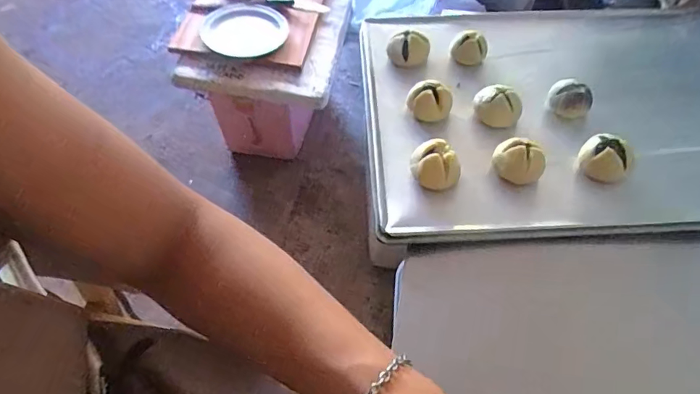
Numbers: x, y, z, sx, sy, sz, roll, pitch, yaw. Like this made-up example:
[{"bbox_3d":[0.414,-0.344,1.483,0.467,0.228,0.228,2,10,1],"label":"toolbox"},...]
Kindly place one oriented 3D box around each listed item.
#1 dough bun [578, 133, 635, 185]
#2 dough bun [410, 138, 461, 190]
[{"bbox_3d":[0.228,-0.033,0.418,0.043,0.035,0.035,37,60,23],"label":"dough bun"},{"bbox_3d":[0.076,-0.029,0.422,0.031,0.037,0.042,-36,62,-25],"label":"dough bun"}]

